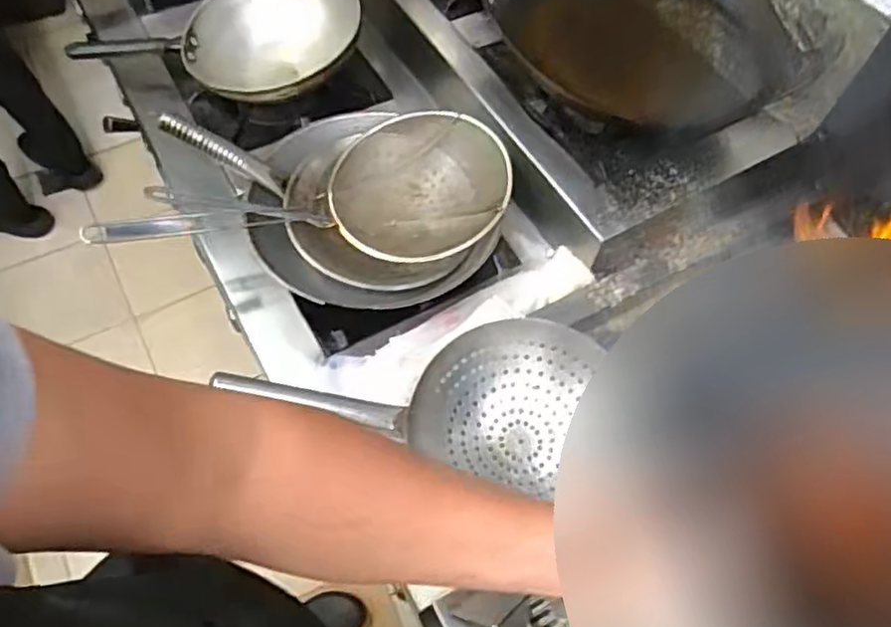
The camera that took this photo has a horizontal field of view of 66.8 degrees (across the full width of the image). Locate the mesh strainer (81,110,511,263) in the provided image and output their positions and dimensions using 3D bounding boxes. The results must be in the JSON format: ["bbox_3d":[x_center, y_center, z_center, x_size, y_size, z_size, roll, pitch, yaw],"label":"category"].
[{"bbox_3d":[-0.169,-0.152,0.880,0.500,0.070,0.231,-4,61,-6],"label":"mesh strainer"}]

